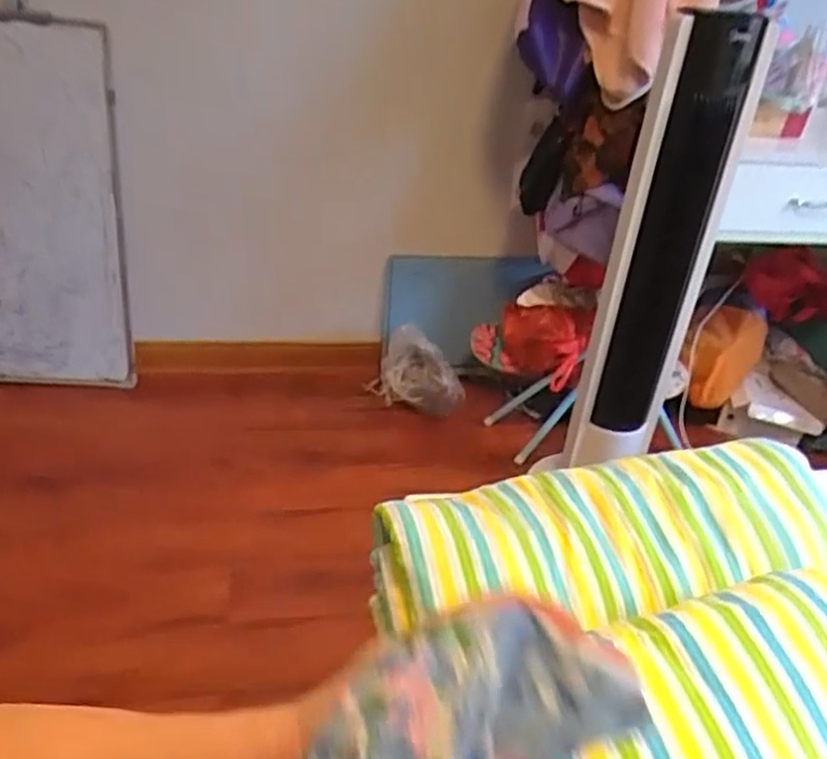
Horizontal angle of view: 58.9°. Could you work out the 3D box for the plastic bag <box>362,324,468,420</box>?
[{"bbox_3d":[0.021,-0.018,1.933,0.265,0.161,0.119,21,36,22],"label":"plastic bag"}]

